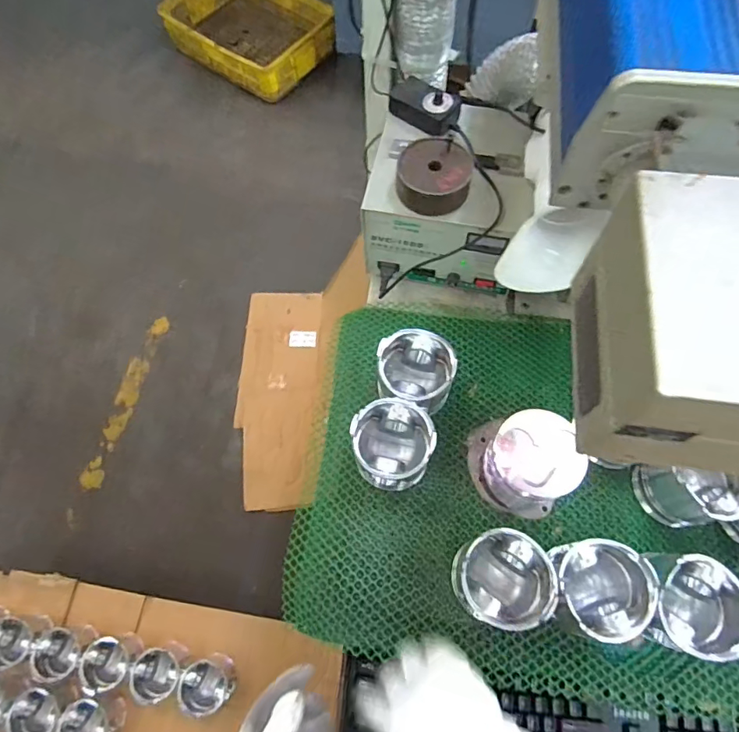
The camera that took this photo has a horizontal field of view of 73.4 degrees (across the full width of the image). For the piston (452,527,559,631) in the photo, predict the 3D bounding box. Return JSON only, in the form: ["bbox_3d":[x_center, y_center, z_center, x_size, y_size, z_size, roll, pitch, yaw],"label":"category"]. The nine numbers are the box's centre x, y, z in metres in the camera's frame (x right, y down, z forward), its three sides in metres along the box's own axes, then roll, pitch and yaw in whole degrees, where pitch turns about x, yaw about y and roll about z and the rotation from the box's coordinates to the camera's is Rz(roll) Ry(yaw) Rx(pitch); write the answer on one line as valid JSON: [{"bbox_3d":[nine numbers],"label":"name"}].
[{"bbox_3d":[0.132,0.220,0.515,0.091,0.088,0.088,0,67,0],"label":"piston"}]

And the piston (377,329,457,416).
[{"bbox_3d":[0.055,0.011,0.608,0.090,0.075,0.082,0,67,0],"label":"piston"}]

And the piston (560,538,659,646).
[{"bbox_3d":[0.229,0.229,0.507,0.089,0.095,0.086,0,67,0],"label":"piston"}]

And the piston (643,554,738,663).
[{"bbox_3d":[0.320,0.241,0.504,0.096,0.089,0.091,1,67,0],"label":"piston"}]

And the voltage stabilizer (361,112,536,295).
[{"bbox_3d":[0.104,-0.221,0.687,0.198,0.152,0.185,11,67,5],"label":"voltage stabilizer"}]

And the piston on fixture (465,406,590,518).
[{"bbox_3d":[0.171,0.107,0.549,0.109,0.109,0.093,15,67,6],"label":"piston on fixture"}]

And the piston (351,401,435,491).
[{"bbox_3d":[0.030,0.091,0.577,0.094,0.075,0.089,0,67,0],"label":"piston"}]

